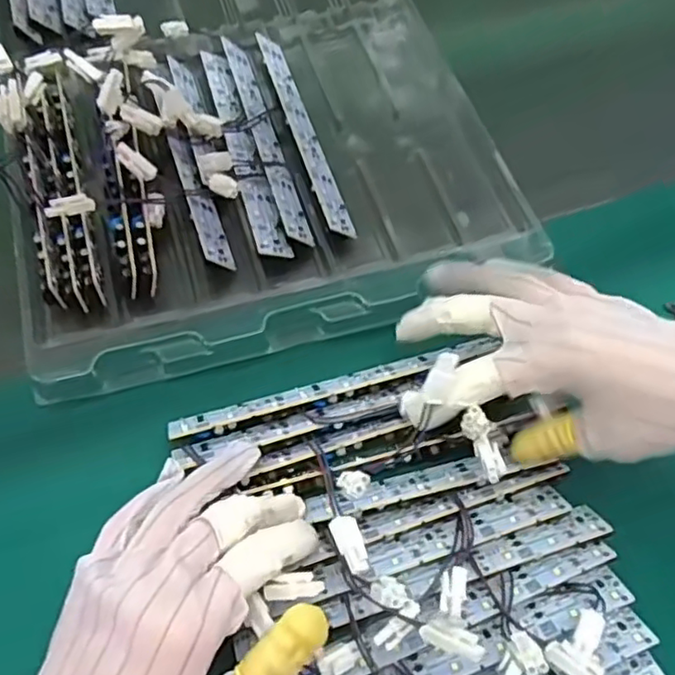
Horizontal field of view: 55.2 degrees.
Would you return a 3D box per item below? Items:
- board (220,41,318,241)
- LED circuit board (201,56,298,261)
[{"bbox_3d":[-0.050,-0.138,0.441,0.024,0.008,0.185,12,49,-47],"label":"board"},{"bbox_3d":[-0.065,-0.128,0.434,0.021,0.013,0.184,-14,64,-11],"label":"LED circuit board"}]

